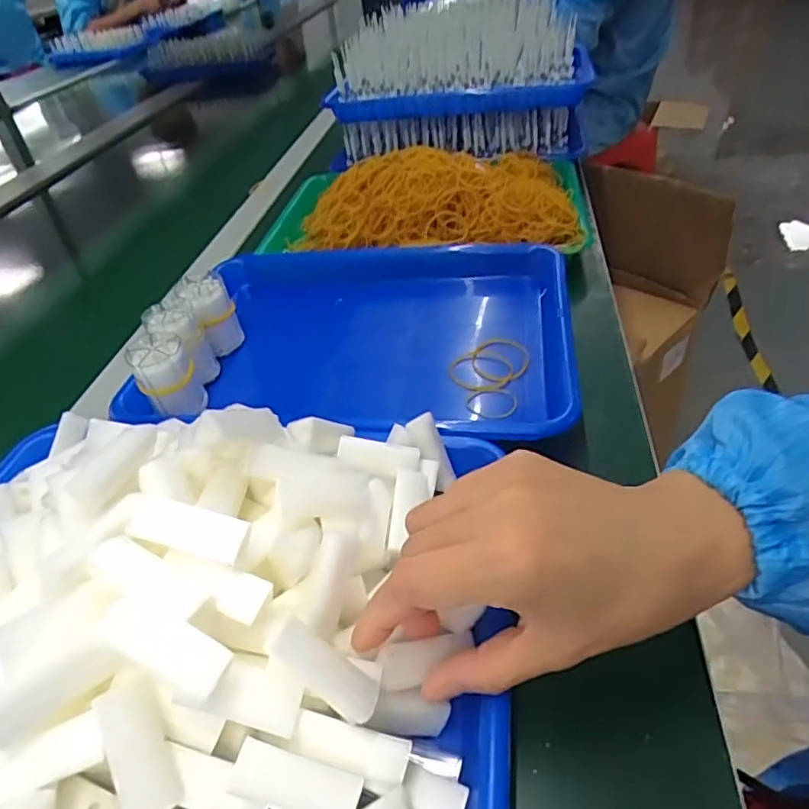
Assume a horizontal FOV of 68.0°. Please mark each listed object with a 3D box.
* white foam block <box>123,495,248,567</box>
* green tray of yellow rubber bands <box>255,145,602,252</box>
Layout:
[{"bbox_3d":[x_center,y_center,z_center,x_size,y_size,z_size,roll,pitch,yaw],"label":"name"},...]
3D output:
[{"bbox_3d":[-0.090,0.052,0.250,0.046,0.007,0.018,16,71,-3],"label":"white foam block"},{"bbox_3d":[0.019,-0.231,0.655,0.344,0.081,0.234,-1,40,9],"label":"green tray of yellow rubber bands"}]

